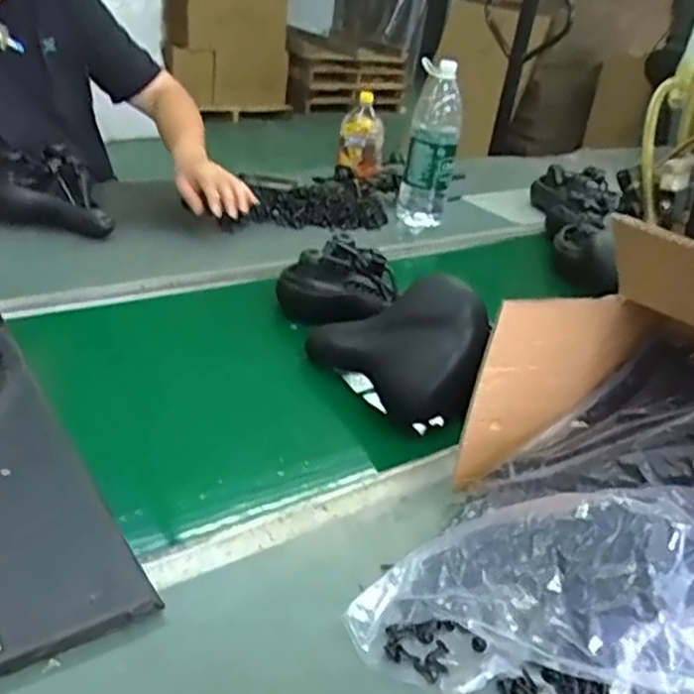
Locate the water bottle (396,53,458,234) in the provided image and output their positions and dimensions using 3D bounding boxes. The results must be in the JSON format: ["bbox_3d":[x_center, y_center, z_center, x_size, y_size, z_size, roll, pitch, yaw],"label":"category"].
[{"bbox_3d":[0.172,-0.404,1.473,0.108,0.328,0.082,11,30,5],"label":"water bottle"}]

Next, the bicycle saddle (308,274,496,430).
[{"bbox_3d":[0.060,0.007,0.909,0.217,0.213,0.084,13,30,8],"label":"bicycle saddle"}]

